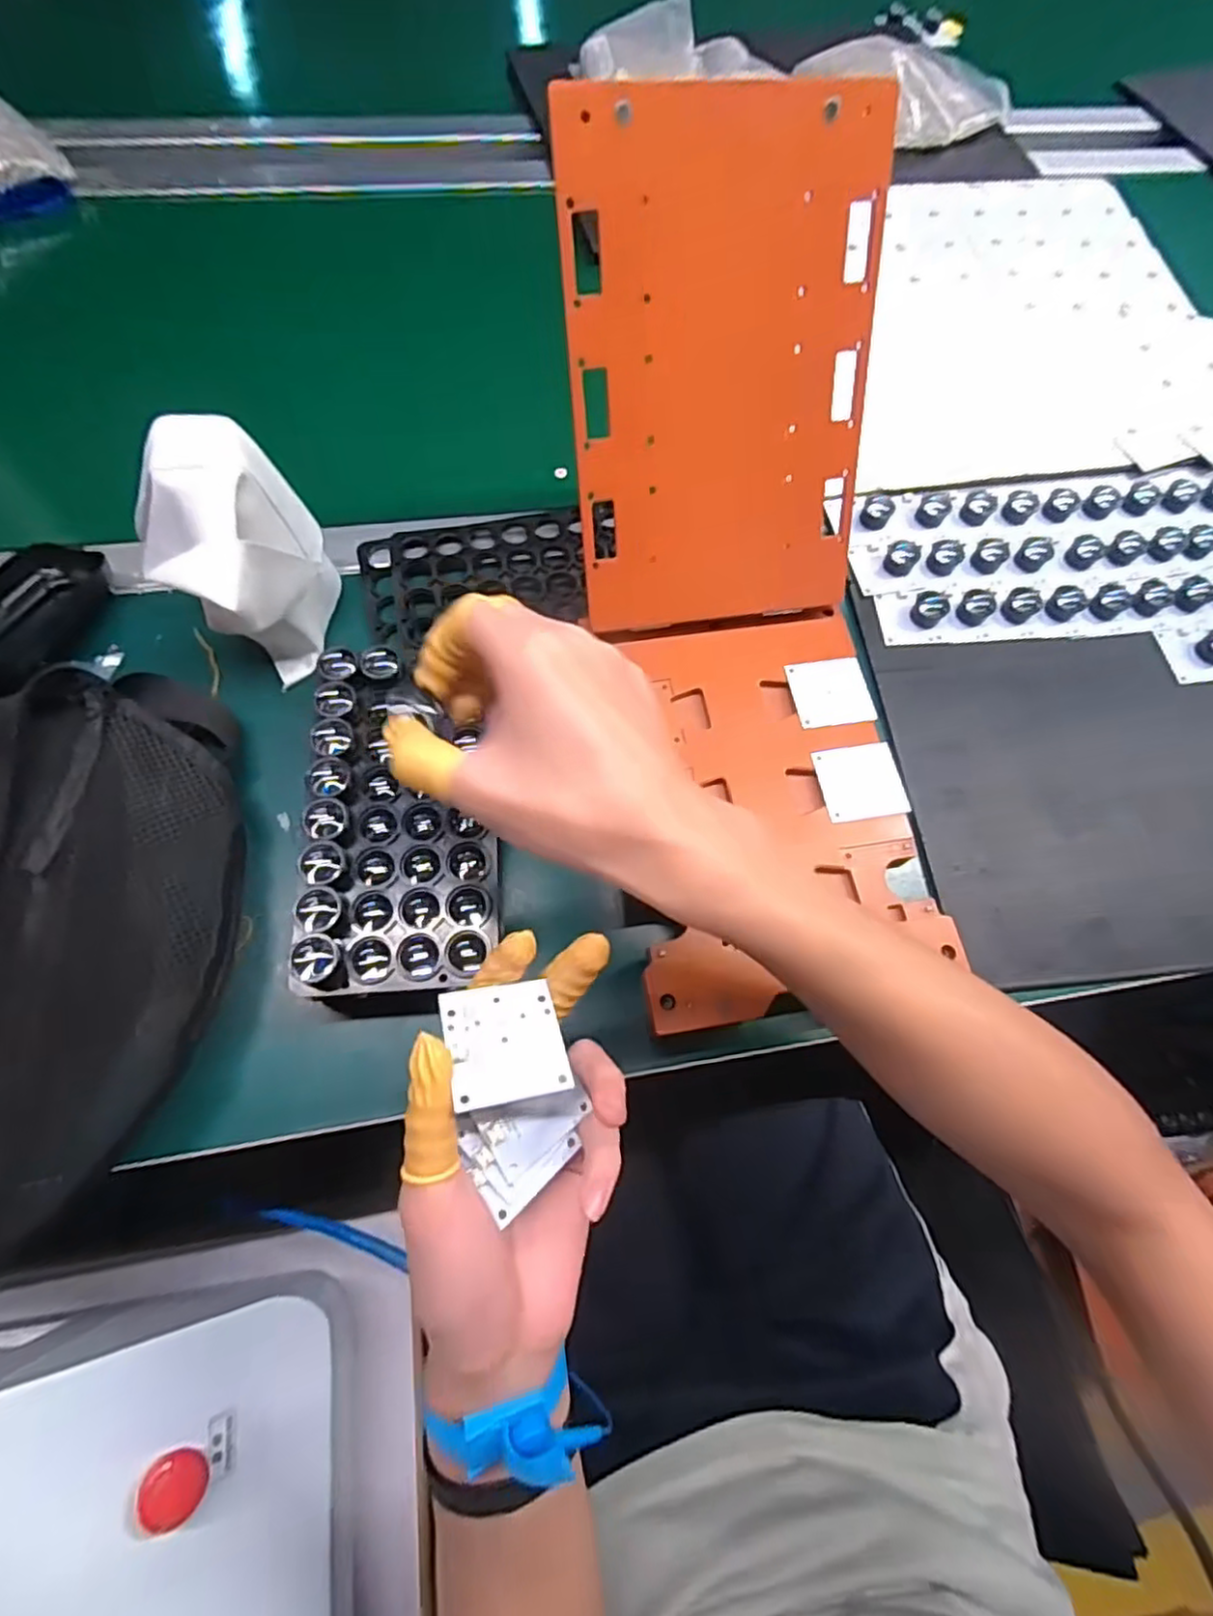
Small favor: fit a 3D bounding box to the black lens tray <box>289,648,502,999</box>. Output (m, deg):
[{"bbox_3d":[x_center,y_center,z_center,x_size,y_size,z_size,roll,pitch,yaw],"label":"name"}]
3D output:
[{"bbox_3d":[-0.108,0.002,0.355,0.095,0.031,0.184,-3,68,-5],"label":"black lens tray"}]

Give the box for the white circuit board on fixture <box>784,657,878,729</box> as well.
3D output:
[{"bbox_3d":[0.136,-0.071,0.404,0.046,0.004,0.044,-8,69,-7],"label":"white circuit board on fixture"}]

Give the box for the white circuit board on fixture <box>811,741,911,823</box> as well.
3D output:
[{"bbox_3d":[0.147,-0.015,0.383,0.046,0.006,0.044,-7,69,-6],"label":"white circuit board on fixture"}]

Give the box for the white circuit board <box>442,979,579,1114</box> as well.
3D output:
[{"bbox_3d":[-0.039,0.089,0.256,0.043,0.004,0.045,-3,46,-20],"label":"white circuit board"}]

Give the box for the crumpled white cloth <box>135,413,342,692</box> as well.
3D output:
[{"bbox_3d":[-0.205,-0.143,0.381,0.066,0.117,0.098,22,69,5],"label":"crumpled white cloth"}]

